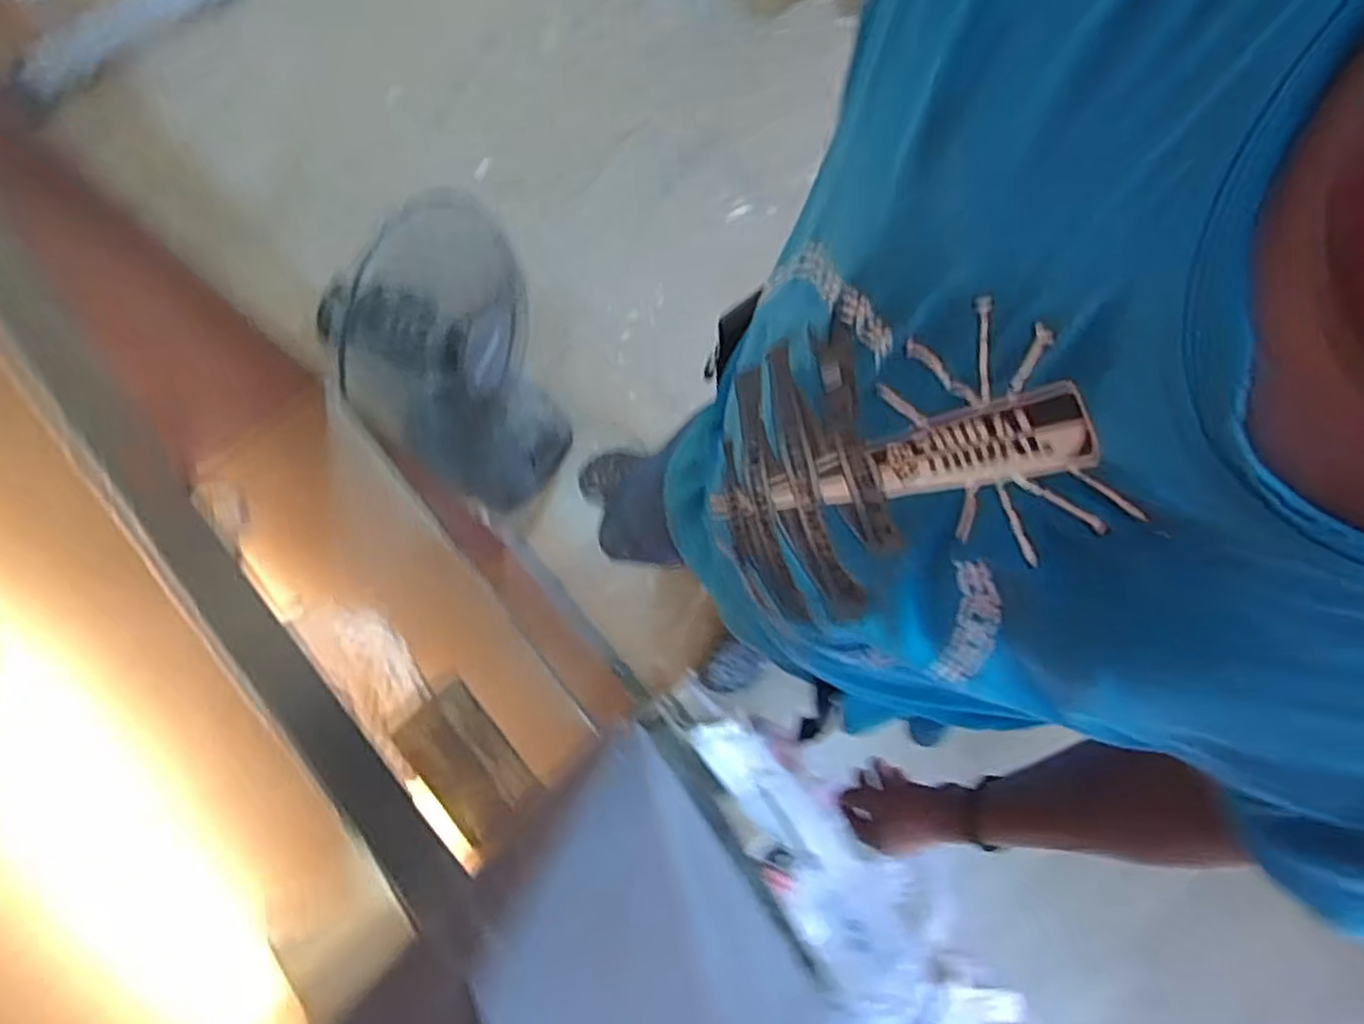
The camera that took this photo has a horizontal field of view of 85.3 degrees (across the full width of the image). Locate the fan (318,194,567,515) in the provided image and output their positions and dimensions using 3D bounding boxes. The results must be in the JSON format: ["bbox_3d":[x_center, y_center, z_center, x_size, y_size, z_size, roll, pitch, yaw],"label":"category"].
[{"bbox_3d":[-0.361,-0.209,1.242,0.313,0.540,0.255,-27,79,-8],"label":"fan"}]

